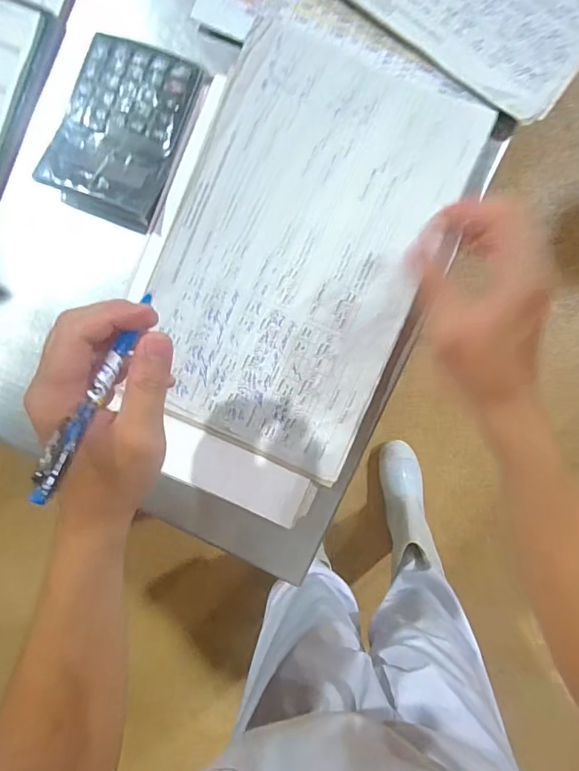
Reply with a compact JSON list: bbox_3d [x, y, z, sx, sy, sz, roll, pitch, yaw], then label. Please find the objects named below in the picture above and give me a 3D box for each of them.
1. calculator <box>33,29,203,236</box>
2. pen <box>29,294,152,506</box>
[{"bbox_3d":[-0.145,-0.223,0.399,0.104,0.023,0.149,20,91,4],"label":"calculator"},{"bbox_3d":[-0.105,0.003,0.254,0.010,0.010,0.127,18,63,4],"label":"pen"}]

